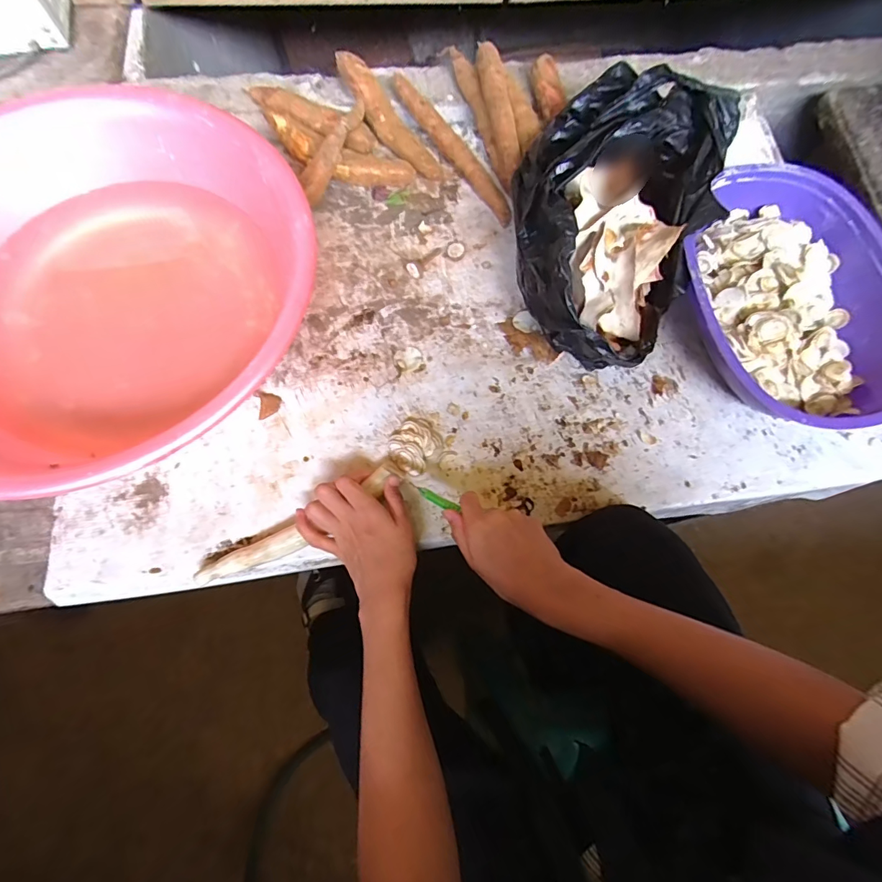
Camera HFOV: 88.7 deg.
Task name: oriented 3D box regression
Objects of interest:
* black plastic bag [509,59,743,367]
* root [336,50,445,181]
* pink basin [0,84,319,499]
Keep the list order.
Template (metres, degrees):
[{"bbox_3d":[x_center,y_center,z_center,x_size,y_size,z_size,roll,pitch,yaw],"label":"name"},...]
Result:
[{"bbox_3d":[0.177,-0.243,0.490,0.209,0.102,0.302,28,75,6],"label":"black plastic bag"},{"bbox_3d":[-0.065,-0.409,0.569,0.042,0.043,0.191,-36,78,-11],"label":"root"},{"bbox_3d":[-0.329,-0.146,0.452,0.410,0.109,0.387,0,74,-1],"label":"pink basin"}]

